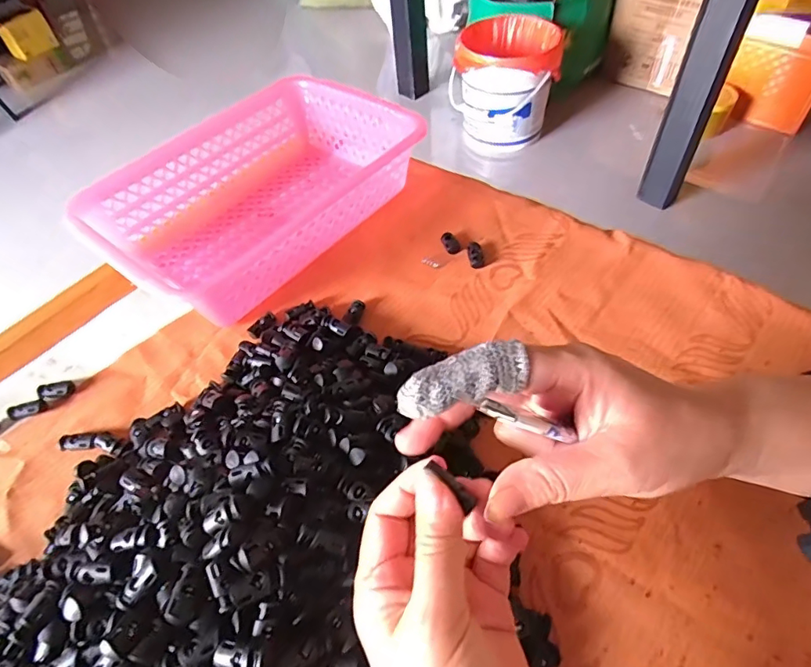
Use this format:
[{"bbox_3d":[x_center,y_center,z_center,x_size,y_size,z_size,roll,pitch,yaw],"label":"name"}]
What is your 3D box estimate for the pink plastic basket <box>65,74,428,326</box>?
[{"bbox_3d":[-0.142,-0.139,0.505,0.205,0.076,0.295,31,62,26],"label":"pink plastic basket"}]

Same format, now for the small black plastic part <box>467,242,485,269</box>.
[{"bbox_3d":[0.067,-0.074,0.476,0.014,0.008,0.028,-6,52,1],"label":"small black plastic part"}]

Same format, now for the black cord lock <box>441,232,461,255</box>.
[{"bbox_3d":[0.044,-0.088,0.489,0.013,0.009,0.025,-25,54,-13],"label":"black cord lock"}]

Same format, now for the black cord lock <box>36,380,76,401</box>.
[{"bbox_3d":[-0.296,0.049,0.423,0.028,0.008,0.016,-12,52,-3],"label":"black cord lock"}]

